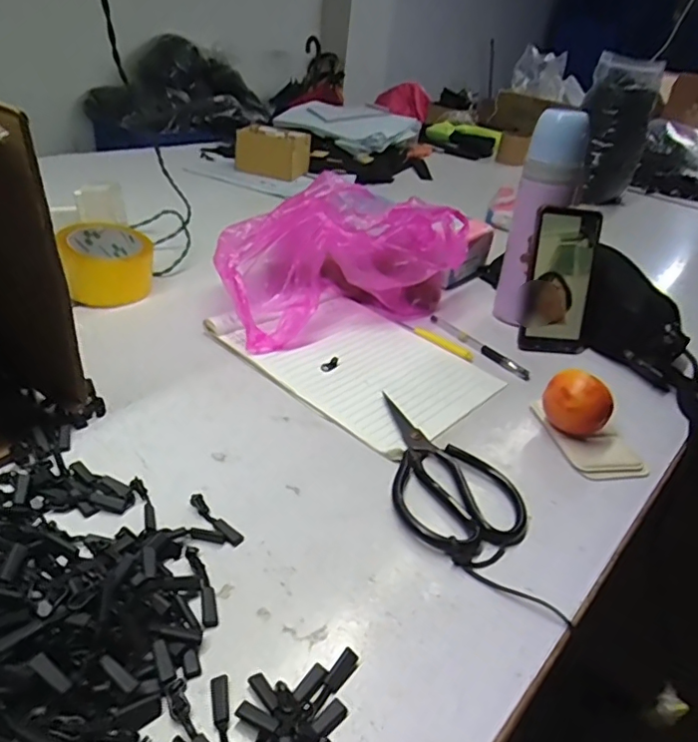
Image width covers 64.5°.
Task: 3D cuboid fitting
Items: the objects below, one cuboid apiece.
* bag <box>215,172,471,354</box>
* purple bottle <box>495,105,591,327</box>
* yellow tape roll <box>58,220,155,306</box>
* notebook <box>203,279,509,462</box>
[{"bbox_3d":[0.001,-0.139,0.669,0.322,0.139,0.156,-14,37,-29],"label":"bag"},{"bbox_3d":[0.217,-0.168,0.652,0.065,0.242,0.055,25,37,27],"label":"purple bottle"},{"bbox_3d":[-0.287,-0.127,0.658,0.100,0.070,0.085,-10,36,-24],"label":"yellow tape roll"},{"bbox_3d":[0.011,-0.017,0.591,0.262,0.016,0.195,31,39,31],"label":"notebook"}]

